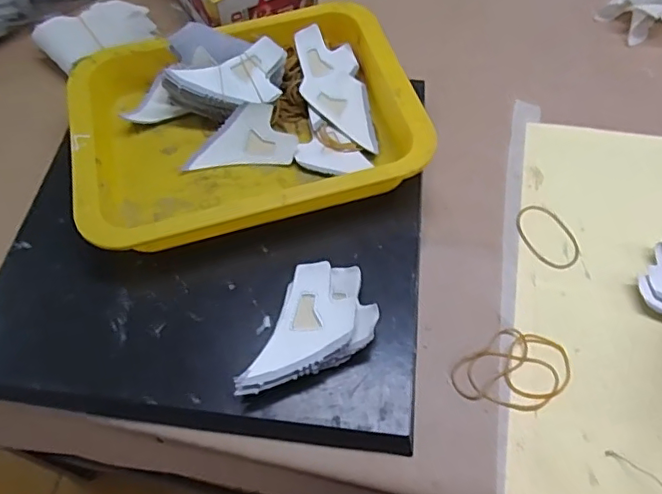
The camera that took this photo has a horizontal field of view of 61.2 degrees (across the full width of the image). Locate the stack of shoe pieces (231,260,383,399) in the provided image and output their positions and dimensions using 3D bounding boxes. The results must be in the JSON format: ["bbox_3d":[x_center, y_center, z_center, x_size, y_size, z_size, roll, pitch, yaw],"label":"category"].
[{"bbox_3d":[-0.019,0.050,0.357,0.092,0.025,0.063,-19,61,-9],"label":"stack of shoe pieces"}]

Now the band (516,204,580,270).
[{"bbox_3d":[0.165,-0.009,0.427,0.037,0.004,0.059,-23,61,-9],"label":"band"}]

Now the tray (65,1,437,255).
[{"bbox_3d":[-0.066,-0.099,0.435,0.257,0.042,0.200,-14,60,-4],"label":"tray"}]

